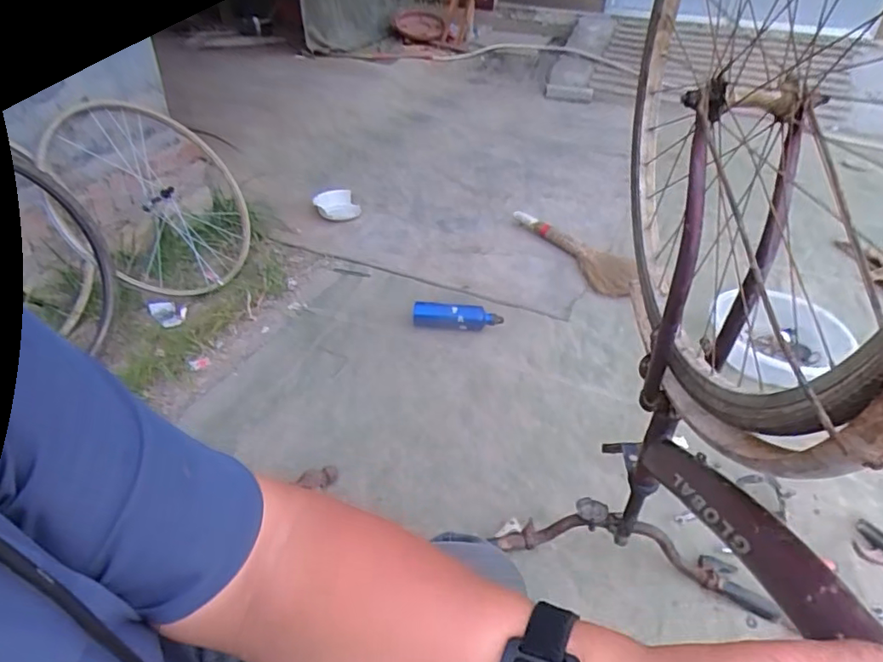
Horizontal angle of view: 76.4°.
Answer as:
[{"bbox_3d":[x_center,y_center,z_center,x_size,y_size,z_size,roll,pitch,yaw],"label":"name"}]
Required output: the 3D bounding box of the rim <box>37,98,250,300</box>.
[{"bbox_3d":[-0.848,-0.418,1.667,0.110,0.646,0.678,-23,62,24],"label":"rim"}]

